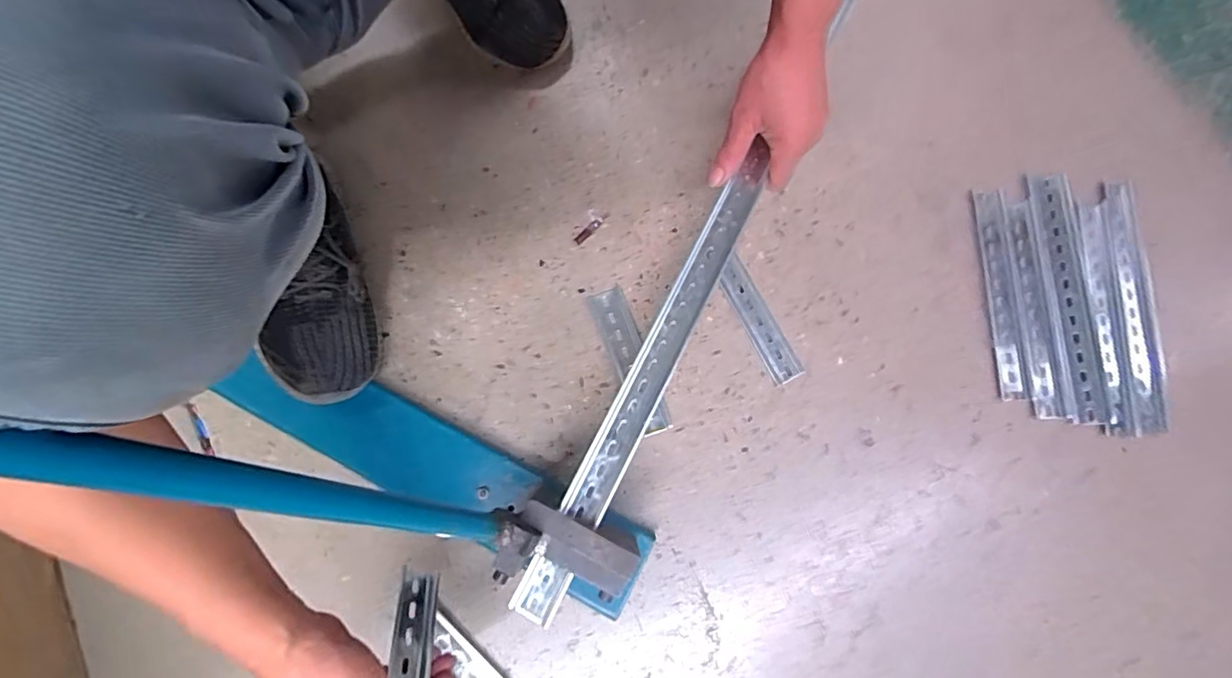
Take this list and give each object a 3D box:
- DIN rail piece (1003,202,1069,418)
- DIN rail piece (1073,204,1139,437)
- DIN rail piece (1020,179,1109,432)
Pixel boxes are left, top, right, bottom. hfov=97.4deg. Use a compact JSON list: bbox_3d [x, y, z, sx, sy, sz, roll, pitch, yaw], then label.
[{"bbox_3d":[0.447,-0.034,0.578,0.034,0.004,0.233,0,78,-1],"label":"DIN rail piece"},{"bbox_3d":[0.516,-0.024,0.569,0.036,0.008,0.247,2,78,0],"label":"DIN rail piece"},{"bbox_3d":[0.480,-0.049,0.569,0.043,0.009,0.267,-3,78,-1],"label":"DIN rail piece"}]

